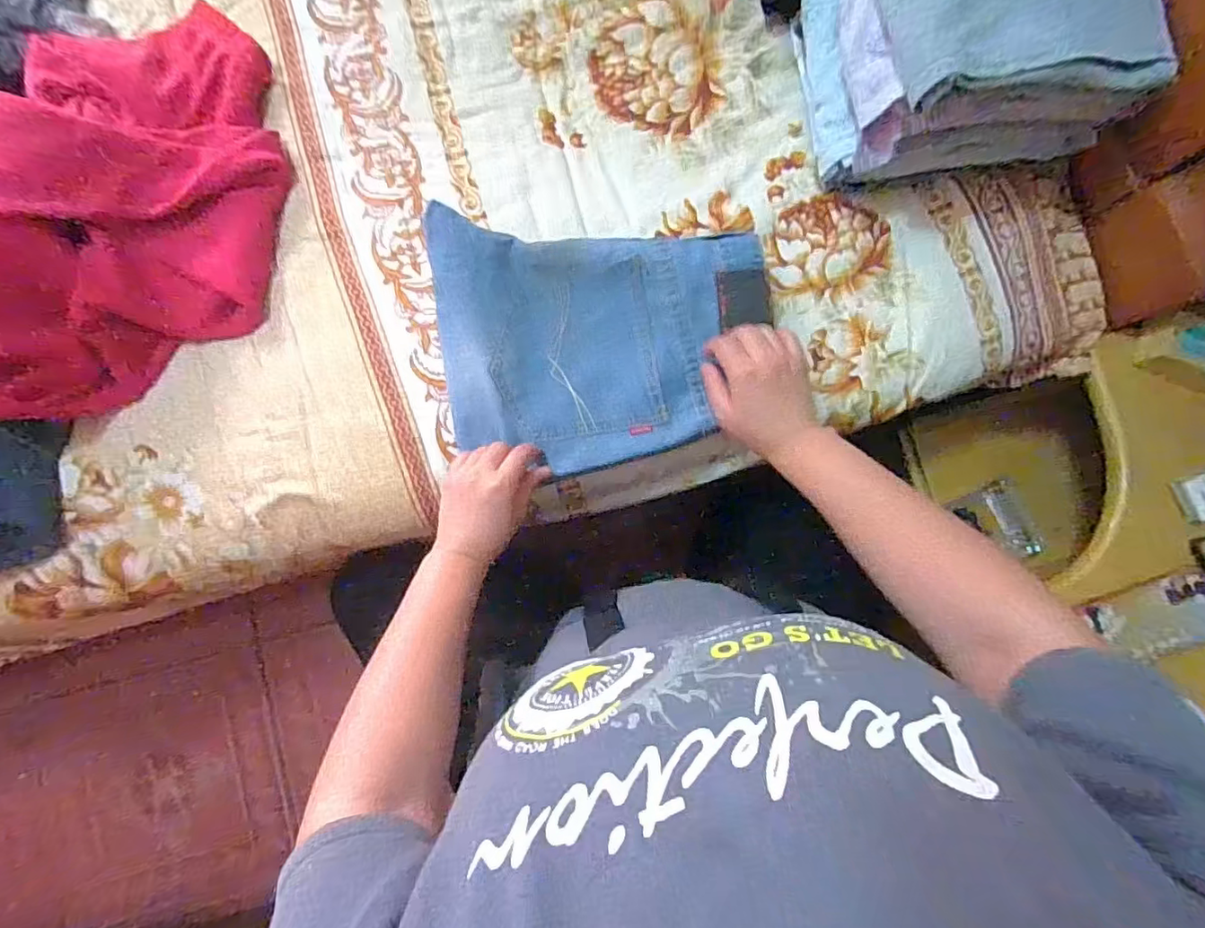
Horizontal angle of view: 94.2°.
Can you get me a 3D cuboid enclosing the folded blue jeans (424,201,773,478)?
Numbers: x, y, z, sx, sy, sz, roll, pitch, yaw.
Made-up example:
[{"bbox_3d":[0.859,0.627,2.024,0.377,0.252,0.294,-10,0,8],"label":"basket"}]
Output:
[{"bbox_3d":[0.000,-0.110,0.533,0.319,0.045,0.214,5,84,-1],"label":"folded blue jeans"}]

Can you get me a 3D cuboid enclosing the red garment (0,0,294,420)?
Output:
[{"bbox_3d":[-0.435,-0.249,0.503,0.220,0.111,0.429,6,84,-1],"label":"red garment"}]

